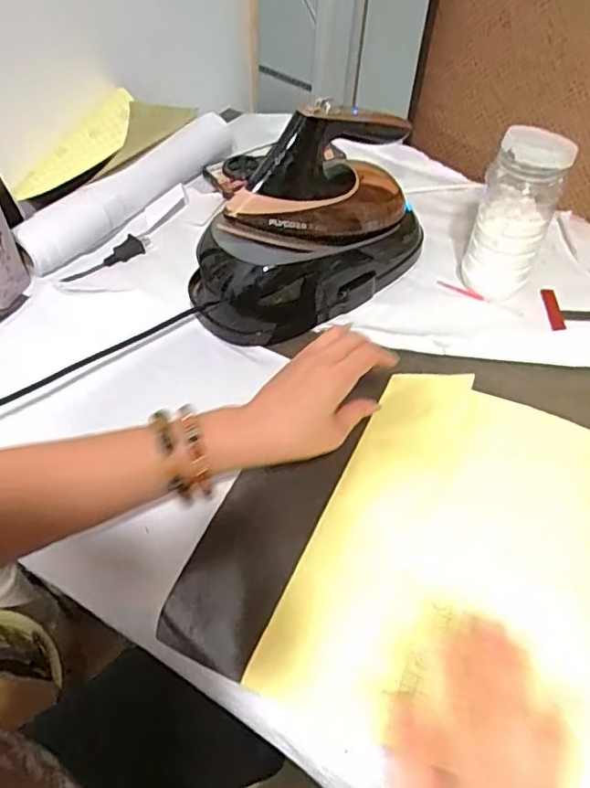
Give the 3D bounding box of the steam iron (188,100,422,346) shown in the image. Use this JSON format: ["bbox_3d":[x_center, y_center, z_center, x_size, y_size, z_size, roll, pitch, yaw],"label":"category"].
[{"bbox_3d":[0.028,-0.188,0.643,0.286,0.186,0.124,-20,54,-16],"label":"steam iron"}]

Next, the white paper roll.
[{"bbox_3d":[-0.211,-0.280,0.798,0.047,0.061,0.357,34,58,24],"label":"white paper roll"}]

